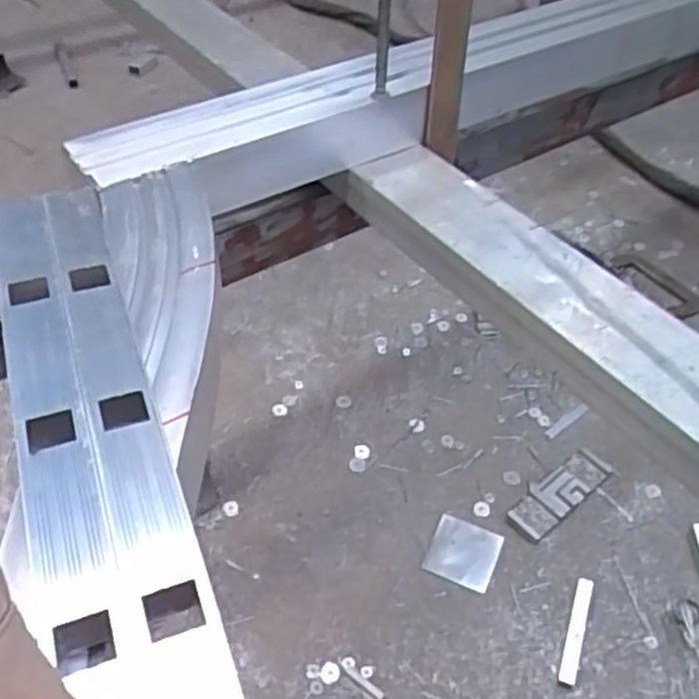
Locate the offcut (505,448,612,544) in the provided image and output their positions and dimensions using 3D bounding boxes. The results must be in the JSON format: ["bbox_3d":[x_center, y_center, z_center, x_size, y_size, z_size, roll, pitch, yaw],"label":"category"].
[{"bbox_3d":[0.338,0.231,1.209,0.204,0.013,0.070,-30,52,-28],"label":"offcut"}]

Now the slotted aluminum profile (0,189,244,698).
[{"bbox_3d":[-0.140,0.105,0.395,0.112,0.045,0.638,-14,44,-15],"label":"slotted aluminum profile"}]

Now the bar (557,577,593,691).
[{"bbox_3d":[0.316,0.392,1.042,0.024,0.011,0.164,16,46,15],"label":"bar"}]

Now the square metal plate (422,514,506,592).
[{"bbox_3d":[0.173,0.309,1.142,0.100,0.007,0.103,16,46,21],"label":"square metal plate"}]

